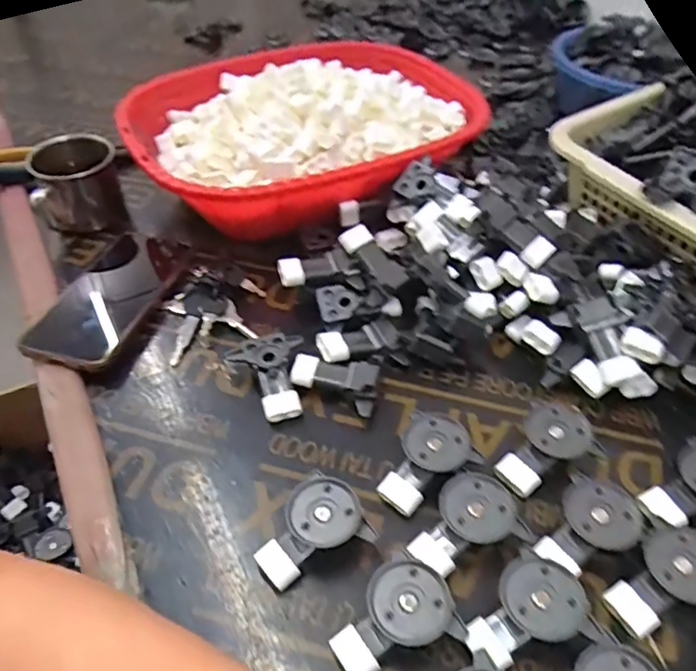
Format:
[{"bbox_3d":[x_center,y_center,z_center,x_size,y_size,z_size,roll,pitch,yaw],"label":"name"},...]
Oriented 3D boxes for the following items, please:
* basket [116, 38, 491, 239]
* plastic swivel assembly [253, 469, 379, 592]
[{"bbox_3d":[-0.048,-0.220,0.624,0.342,0.106,0.296,-22,49,-20],"label":"basket"},{"bbox_3d":[-0.024,0.118,0.353,0.065,0.030,0.047,-26,51,-23],"label":"plastic swivel assembly"}]

